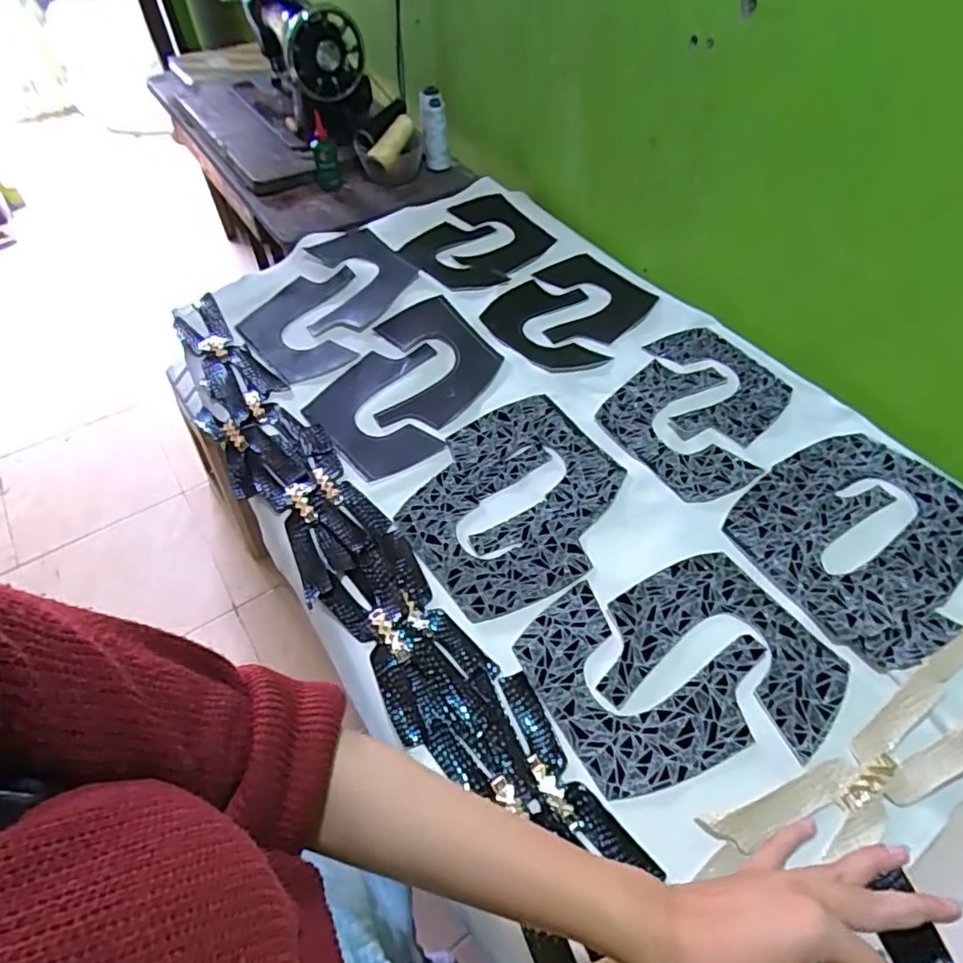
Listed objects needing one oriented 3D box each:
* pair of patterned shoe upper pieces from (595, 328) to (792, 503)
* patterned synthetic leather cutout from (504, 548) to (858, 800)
[{"bbox_3d":[0.258,-0.092,0.711,0.179,0.012,0.267,27,57,15],"label":"pair of patterned shoe upper pieces"},{"bbox_3d":[0.174,0.160,0.529,0.246,0.009,0.185,-19,56,-9],"label":"patterned synthetic leather cutout"}]

